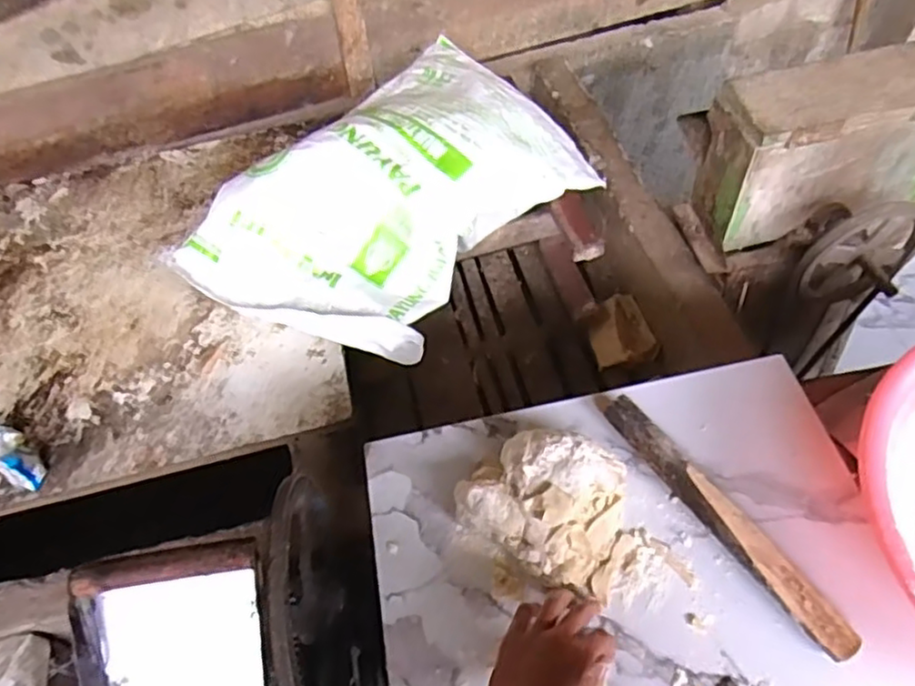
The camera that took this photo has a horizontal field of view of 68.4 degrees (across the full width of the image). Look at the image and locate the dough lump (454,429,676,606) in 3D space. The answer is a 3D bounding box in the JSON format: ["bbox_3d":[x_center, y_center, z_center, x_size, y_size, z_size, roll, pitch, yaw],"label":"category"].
[{"bbox_3d":[0.108,0.168,0.664,0.214,0.070,0.140,26,59,24],"label":"dough lump"}]

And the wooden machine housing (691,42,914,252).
[{"bbox_3d":[0.566,-0.301,1.031,0.343,0.219,0.130,-12,52,-4],"label":"wooden machine housing"}]

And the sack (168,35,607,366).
[{"bbox_3d":[-0.092,-0.257,1.150,0.417,0.181,0.670,31,61,26],"label":"sack"}]

